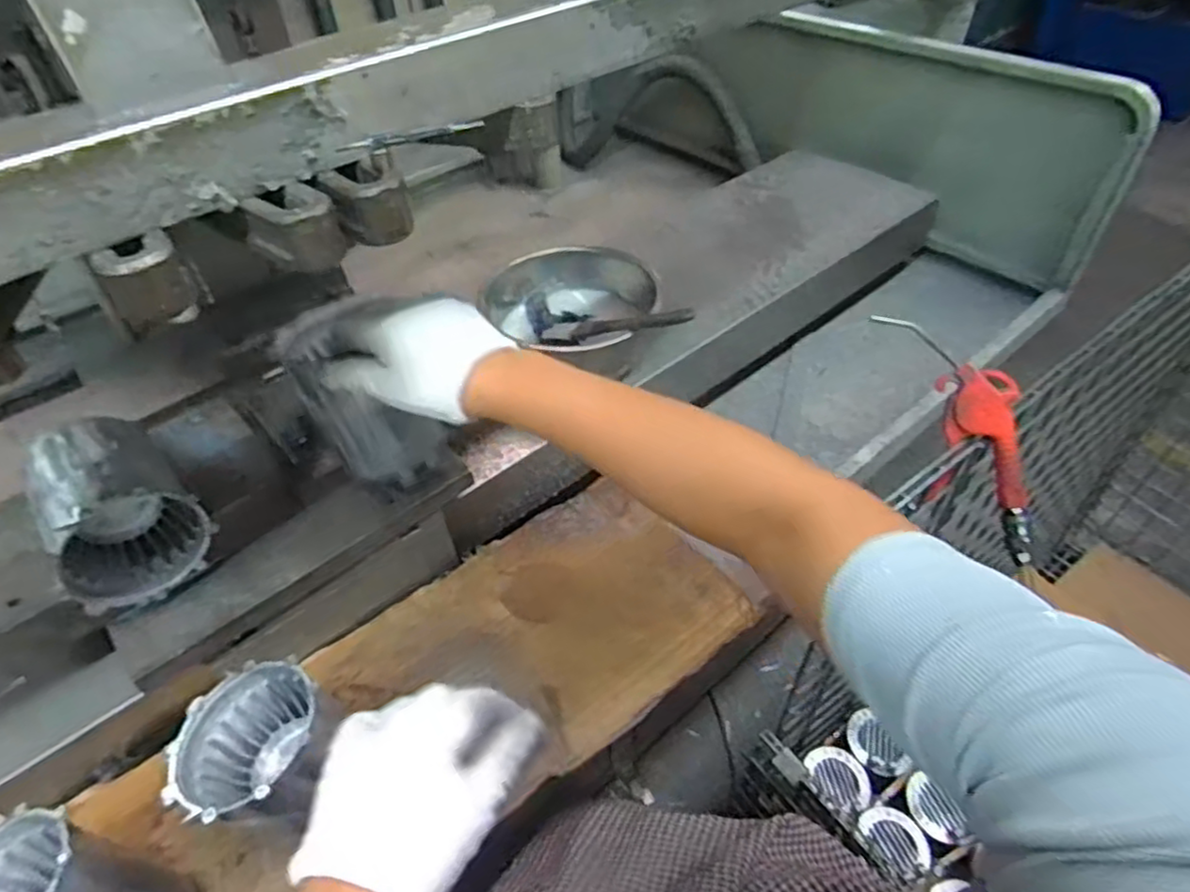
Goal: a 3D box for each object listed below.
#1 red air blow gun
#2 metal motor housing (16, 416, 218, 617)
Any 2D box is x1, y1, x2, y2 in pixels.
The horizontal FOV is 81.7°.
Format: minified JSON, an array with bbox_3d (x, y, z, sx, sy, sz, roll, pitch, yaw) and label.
[{"bbox_3d":[0.358,-0.008,0.624,0.043,0.068,0.247,-28,92,-22],"label":"red air blow gun"},{"bbox_3d":[-0.347,0.049,0.496,0.096,0.090,0.103,-36,55,-27],"label":"metal motor housing"}]

